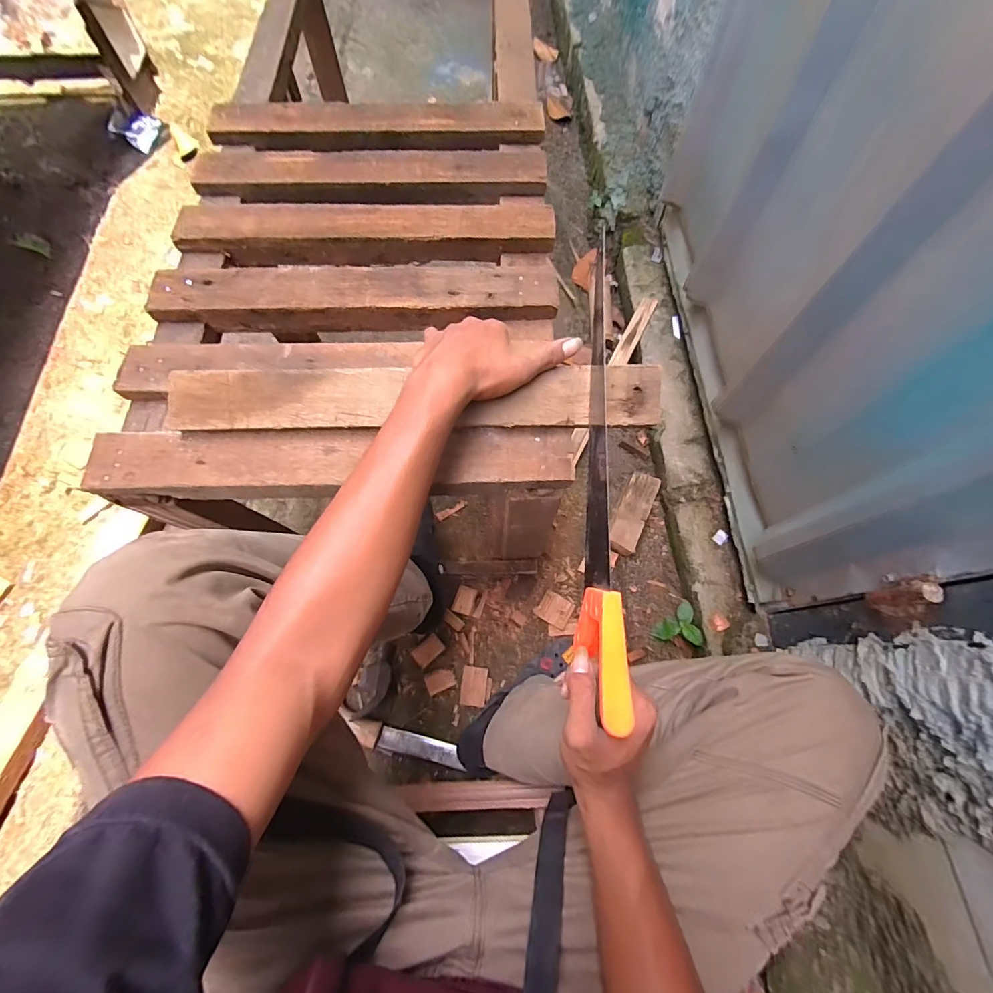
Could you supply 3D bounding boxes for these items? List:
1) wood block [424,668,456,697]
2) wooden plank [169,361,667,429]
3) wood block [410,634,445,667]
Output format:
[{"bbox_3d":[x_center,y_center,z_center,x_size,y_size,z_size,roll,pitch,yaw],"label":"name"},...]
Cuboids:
[{"bbox_3d":[-0.097,0.317,0.758,0.048,0.006,0.036,-24,72,-8],"label":"wood block"},{"bbox_3d":[-0.073,-0.093,0.416,0.452,0.029,0.054,0,70,0],"label":"wooden plank"},{"bbox_3d":[-0.120,0.271,0.772,0.051,0.005,0.036,-40,74,-13],"label":"wood block"}]

